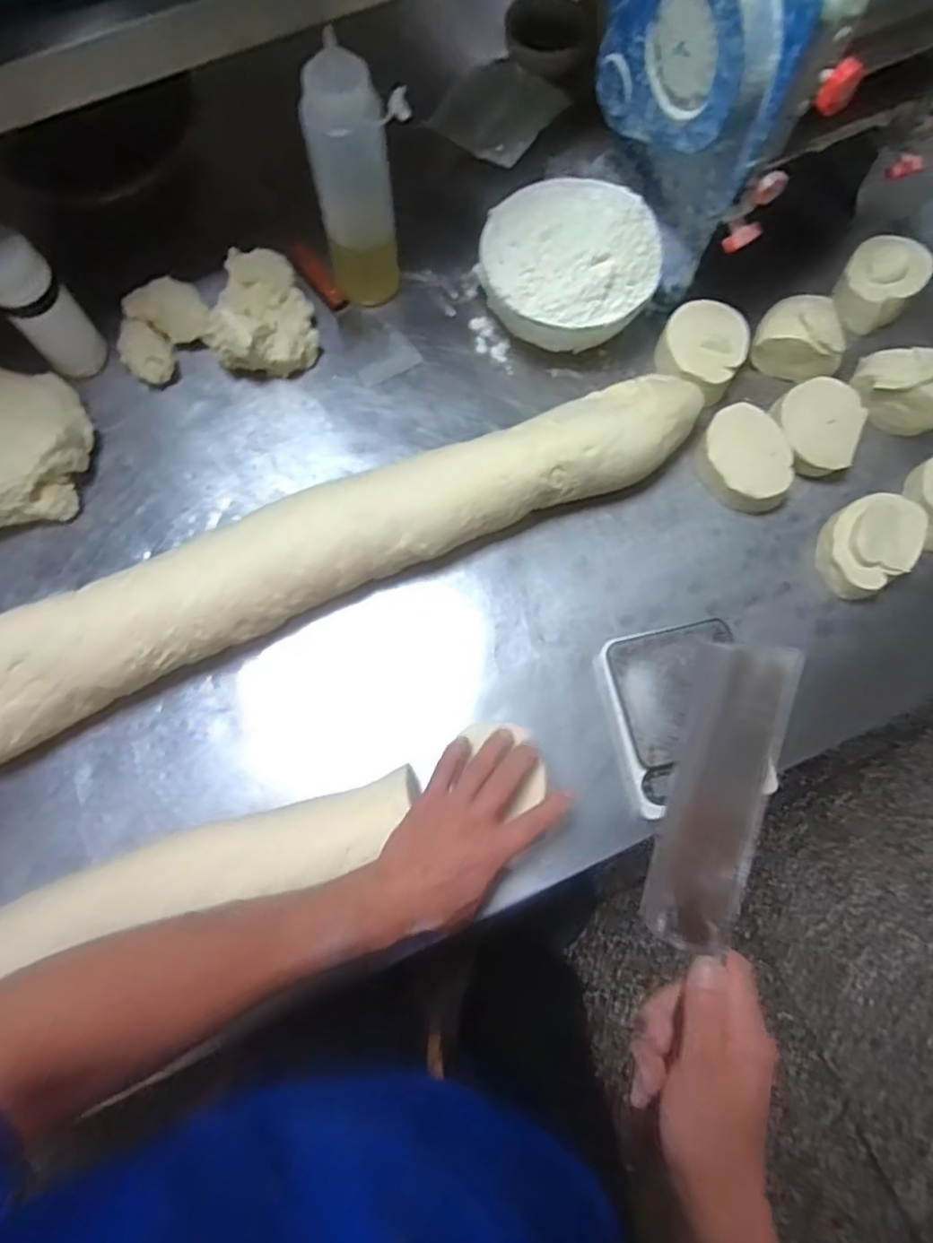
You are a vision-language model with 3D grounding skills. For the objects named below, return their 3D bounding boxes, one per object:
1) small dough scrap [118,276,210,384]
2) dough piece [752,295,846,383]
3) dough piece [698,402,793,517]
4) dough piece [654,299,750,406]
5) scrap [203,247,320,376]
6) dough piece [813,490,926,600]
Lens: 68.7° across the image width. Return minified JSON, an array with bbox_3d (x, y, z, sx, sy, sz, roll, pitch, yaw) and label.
[{"bbox_3d":[-0.335,-0.321,0.758,0.090,0.039,0.122,20,76,3],"label":"small dough scrap"},{"bbox_3d":[0.370,-0.311,0.753,0.094,0.061,0.078,31,77,6],"label":"dough piece"},{"bbox_3d":[0.290,-0.166,0.719,0.083,0.051,0.109,-31,79,-9],"label":"dough piece"},{"bbox_3d":[0.258,-0.298,0.754,0.088,0.047,0.096,0,76,-1],"label":"dough piece"},{"bbox_3d":[-0.225,-0.341,0.748,0.110,0.071,0.137,-7,76,-3],"label":"scrap"},{"bbox_3d":[0.413,-0.079,0.698,0.108,0.050,0.087,-29,79,-8],"label":"dough piece"}]

